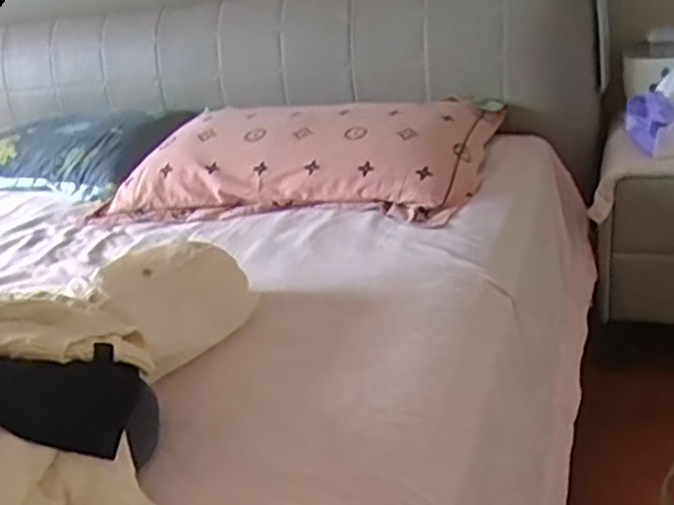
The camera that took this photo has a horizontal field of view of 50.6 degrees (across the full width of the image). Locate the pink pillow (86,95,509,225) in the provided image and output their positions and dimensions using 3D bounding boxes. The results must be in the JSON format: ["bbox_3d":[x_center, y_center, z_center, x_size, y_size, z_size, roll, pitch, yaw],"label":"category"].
[{"bbox_3d":[-0.055,-0.195,1.325,0.650,0.112,0.382,2,28,20],"label":"pink pillow"}]

